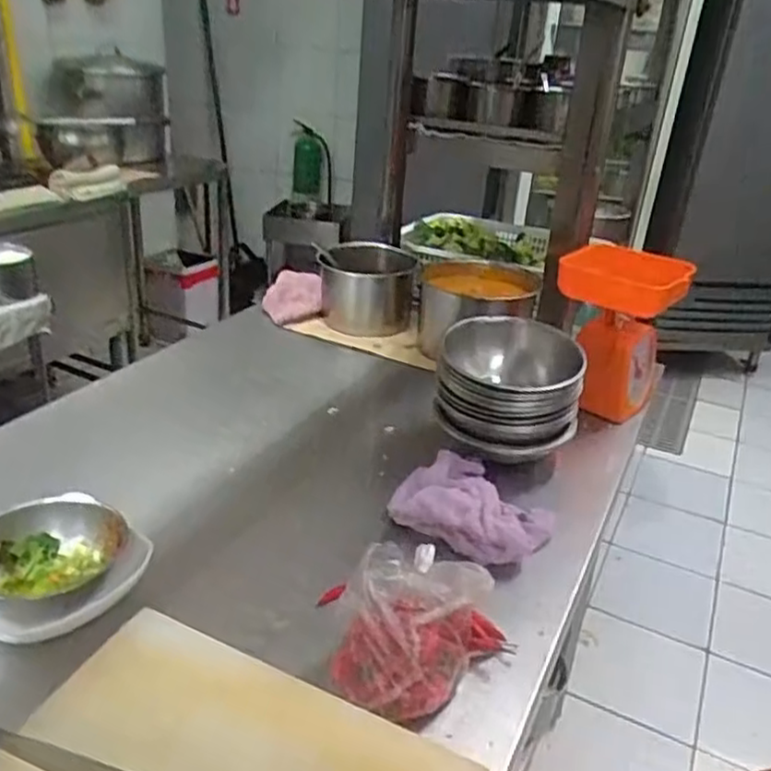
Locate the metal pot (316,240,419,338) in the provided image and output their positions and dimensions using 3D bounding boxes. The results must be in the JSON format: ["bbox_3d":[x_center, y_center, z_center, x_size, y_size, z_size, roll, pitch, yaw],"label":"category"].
[{"bbox_3d":[-0.035,-0.175,1.222,0.152,0.117,0.172,1,27,-7],"label":"metal pot"}]

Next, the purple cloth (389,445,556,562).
[{"bbox_3d":[0.100,0.130,0.771,0.152,0.045,0.135,20,31,29],"label":"purple cloth"}]

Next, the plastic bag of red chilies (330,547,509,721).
[{"bbox_3d":[0.029,0.191,0.567,0.123,0.106,0.113,9,27,10],"label":"plastic bag of red chilies"}]

